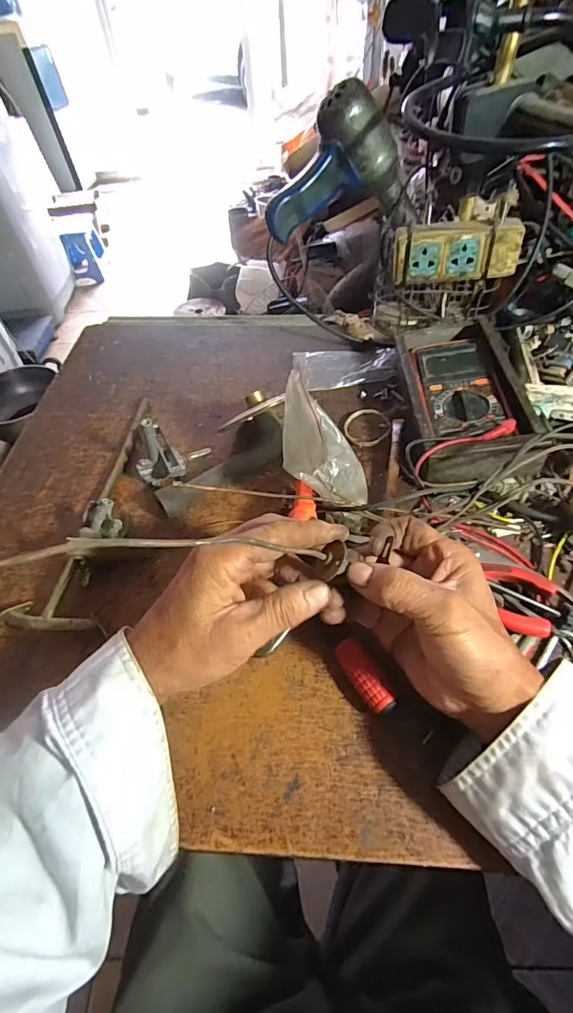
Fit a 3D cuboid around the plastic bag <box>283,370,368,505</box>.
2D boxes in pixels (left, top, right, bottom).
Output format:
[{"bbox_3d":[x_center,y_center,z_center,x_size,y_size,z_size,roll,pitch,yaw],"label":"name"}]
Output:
[{"bbox_3d":[0.036,-0.045,0.382,0.072,0.099,0.083,4,53,7],"label":"plastic bag"}]

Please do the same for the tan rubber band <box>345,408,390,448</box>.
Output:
[{"bbox_3d":[0.088,-0.089,0.490,0.051,0.007,0.051,-5,61,8],"label":"tan rubber band"}]

